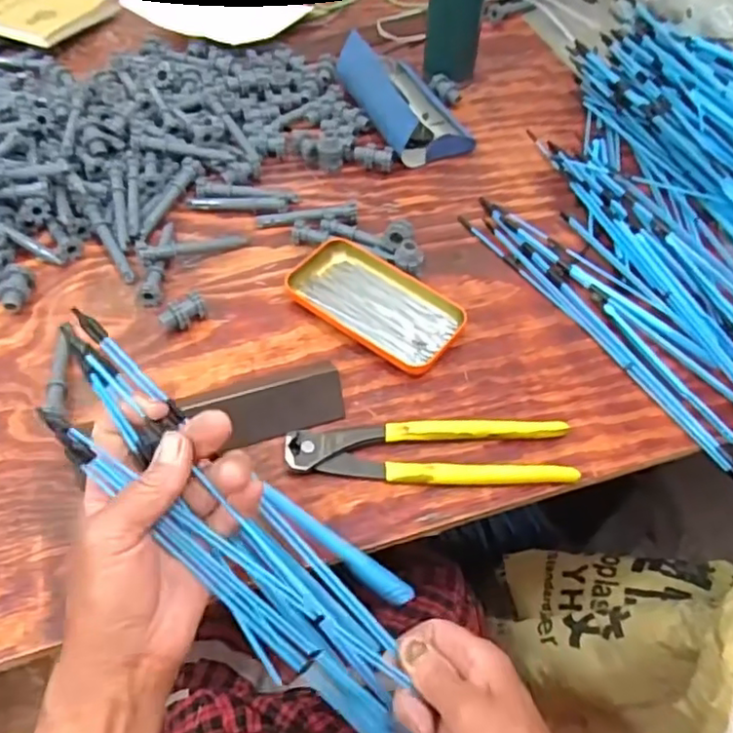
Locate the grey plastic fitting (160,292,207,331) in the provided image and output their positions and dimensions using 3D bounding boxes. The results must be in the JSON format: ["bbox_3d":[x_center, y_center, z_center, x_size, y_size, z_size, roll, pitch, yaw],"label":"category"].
[{"bbox_3d":[-0.148,-0.042,0.521,0.037,0.020,0.020,-25,59,-19],"label":"grey plastic fitting"}]

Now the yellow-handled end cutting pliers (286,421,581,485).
[{"bbox_3d":[0.045,0.063,0.454,0.198,0.015,0.046,-2,54,-4],"label":"yellow-handled end cutting pliers"}]

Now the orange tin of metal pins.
[{"bbox_3d":[0.009,-0.054,0.533,0.141,0.020,0.079,33,59,20],"label":"orange tin of metal pins"}]

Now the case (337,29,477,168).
[{"bbox_3d":[0.040,-0.288,0.678,0.094,0.057,0.179,-18,57,-15],"label":"case"}]

